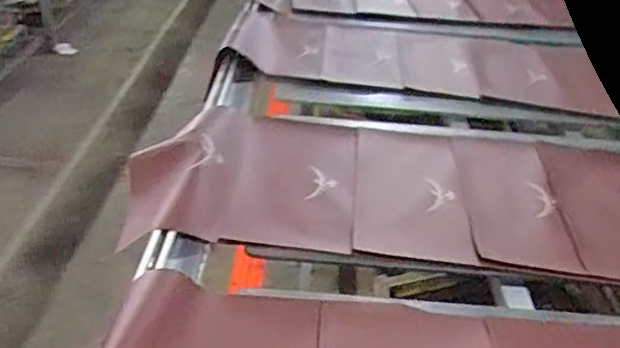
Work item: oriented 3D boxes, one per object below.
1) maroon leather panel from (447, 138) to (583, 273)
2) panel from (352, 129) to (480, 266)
[{"bbox_3d":[0.346,0.036,1.055,0.161,0.011,0.378,7,35,2],"label":"maroon leather panel"},{"bbox_3d":[0.172,0.023,1.053,0.185,0.016,0.377,6,35,1],"label":"panel"}]

